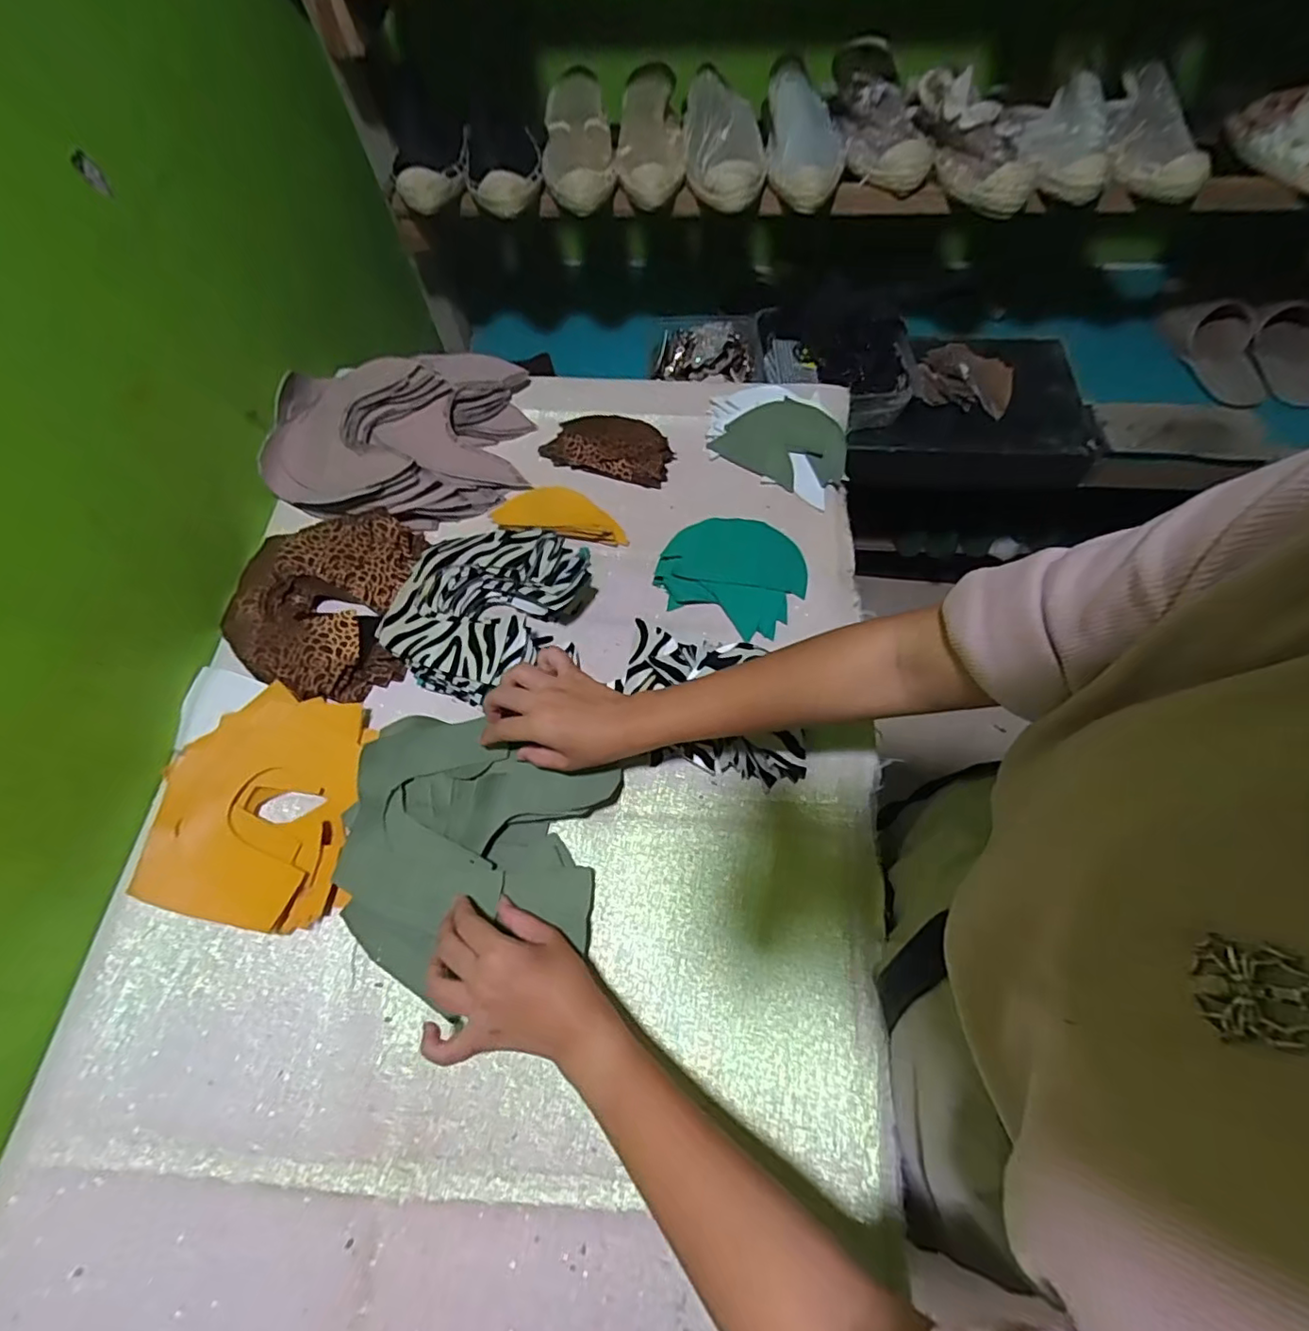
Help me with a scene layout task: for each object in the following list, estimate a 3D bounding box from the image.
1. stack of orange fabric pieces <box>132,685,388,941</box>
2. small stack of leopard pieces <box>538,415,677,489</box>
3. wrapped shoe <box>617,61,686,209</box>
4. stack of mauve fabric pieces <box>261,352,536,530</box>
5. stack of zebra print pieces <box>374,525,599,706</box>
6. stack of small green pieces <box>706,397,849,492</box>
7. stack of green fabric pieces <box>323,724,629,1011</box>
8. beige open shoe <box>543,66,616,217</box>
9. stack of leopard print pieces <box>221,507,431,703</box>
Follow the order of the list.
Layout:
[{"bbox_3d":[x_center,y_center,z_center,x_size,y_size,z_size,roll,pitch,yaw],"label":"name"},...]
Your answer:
[{"bbox_3d":[-0.321,0.113,0.496,0.161,0.035,0.186,6,66,4],"label":"stack of orange fabric pieces"},{"bbox_3d":[-0.049,-0.249,0.663,0.140,0.013,0.080,15,67,8],"label":"small stack of leopard pieces"},{"bbox_3d":[-0.004,-0.582,0.656,0.072,0.062,0.141,4,79,3],"label":"wrapped shoe"},{"bbox_3d":[-0.281,-0.251,0.639,0.271,0.065,0.198,-1,66,1],"label":"stack of mauve fabric pieces"},{"bbox_3d":[-0.146,-0.059,0.554,0.179,0.056,0.192,31,70,14],"label":"stack of zebra print pieces"},{"bbox_3d":[0.145,-0.246,0.649,0.136,0.012,0.093,31,89,9],"label":"stack of small green pieces"},{"bbox_3d":[-0.144,0.144,0.468,0.200,0.049,0.209,12,67,7],"label":"stack of green fabric pieces"},{"bbox_3d":[-0.087,-0.579,0.654,0.076,0.069,0.179,-5,64,0],"label":"beige open shoe"},{"bbox_3d":[-0.320,-0.062,0.578,0.160,0.033,0.191,-1,66,1],"label":"stack of leopard print pieces"}]

